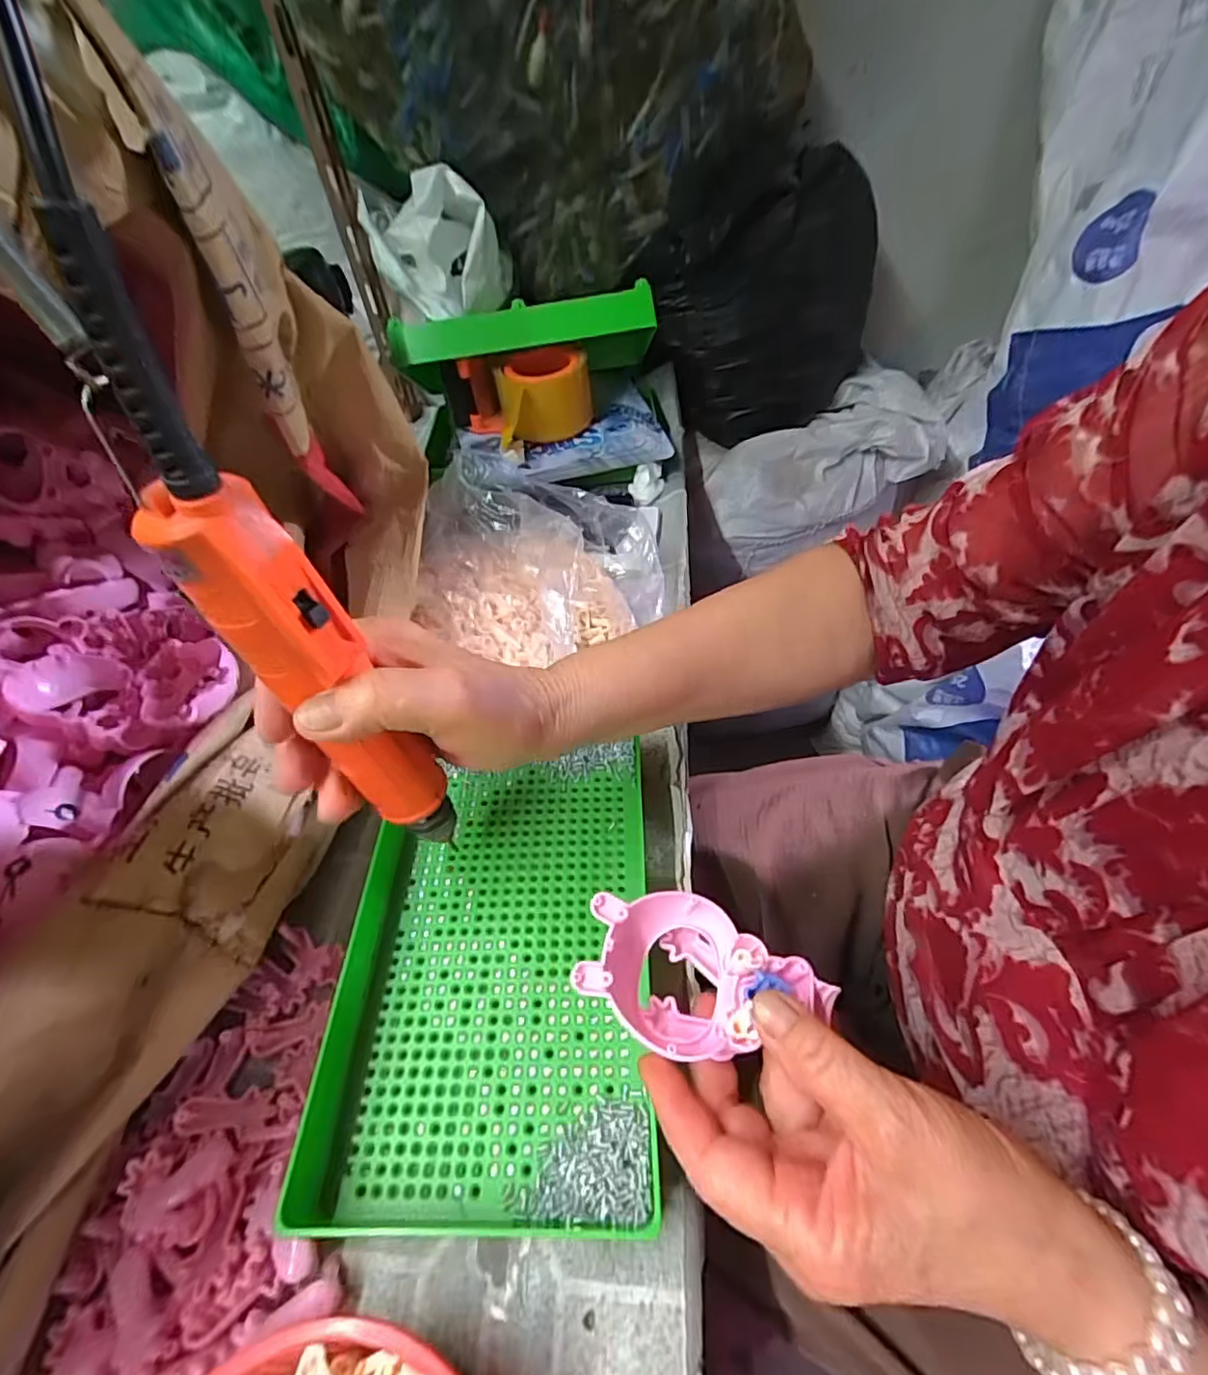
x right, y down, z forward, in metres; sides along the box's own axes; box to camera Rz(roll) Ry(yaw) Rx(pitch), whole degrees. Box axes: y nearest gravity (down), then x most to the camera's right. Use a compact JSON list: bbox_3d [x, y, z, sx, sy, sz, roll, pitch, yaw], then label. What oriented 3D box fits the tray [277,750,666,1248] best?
[{"bbox_3d":[-0.056,0.130,0.305,0.154,0.022,0.223,-2,51,3],"label":"tray"}]

